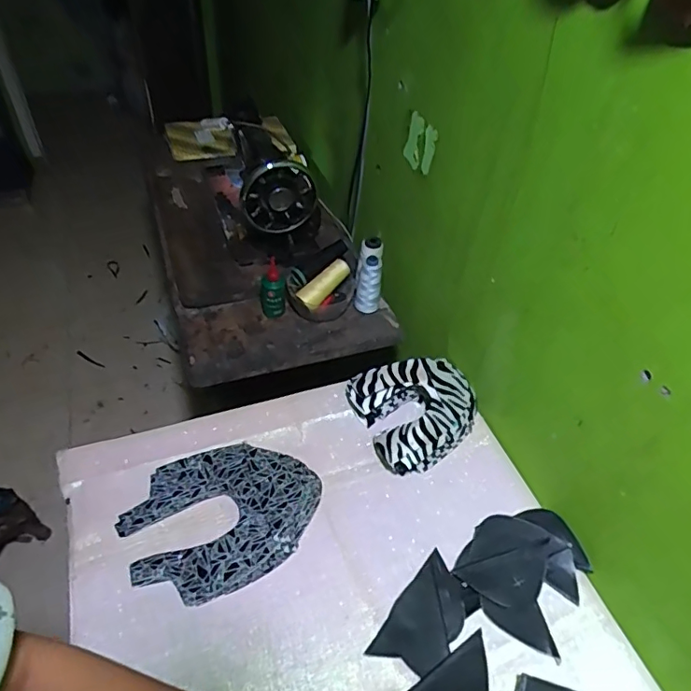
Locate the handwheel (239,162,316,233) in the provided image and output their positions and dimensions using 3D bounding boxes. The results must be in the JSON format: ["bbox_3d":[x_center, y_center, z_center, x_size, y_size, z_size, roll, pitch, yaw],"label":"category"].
[{"bbox_3d":[-0.120,-0.268,0.940,0.132,0.122,0.042,-8,48,-13],"label":"handwheel"}]

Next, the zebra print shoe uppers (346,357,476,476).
[{"bbox_3d":[0.113,0.090,0.800,0.184,0.077,0.171,-17,51,-21],"label":"zebra print shoe uppers"}]

